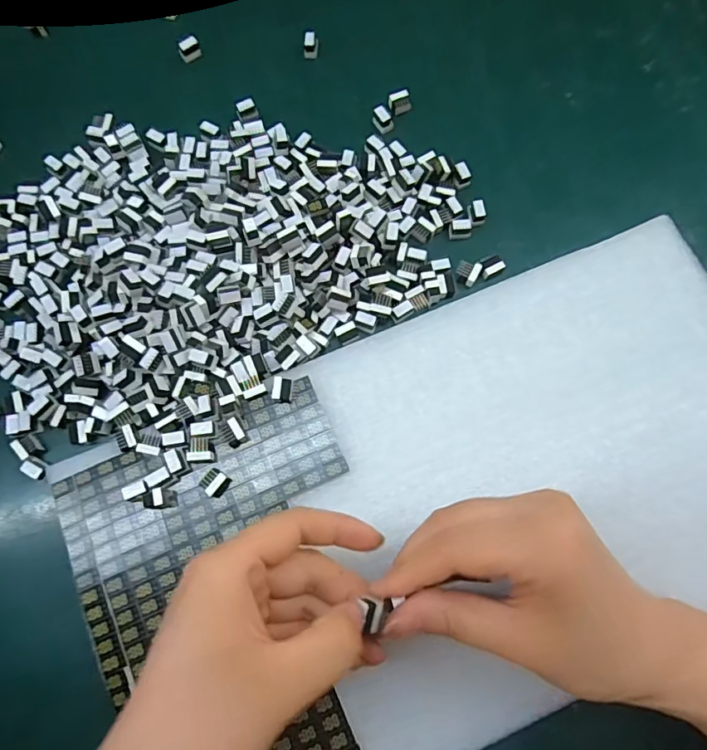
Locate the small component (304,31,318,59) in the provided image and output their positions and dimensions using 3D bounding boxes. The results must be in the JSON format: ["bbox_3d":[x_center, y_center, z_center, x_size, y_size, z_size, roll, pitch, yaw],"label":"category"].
[{"bbox_3d":[-0.029,-0.227,0.355,0.010,0.015,0.008,-5,75,-2],"label":"small component"}]

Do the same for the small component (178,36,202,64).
[{"bbox_3d":[-0.112,-0.223,0.352,0.015,0.009,0.010,-21,76,-6],"label":"small component"}]

